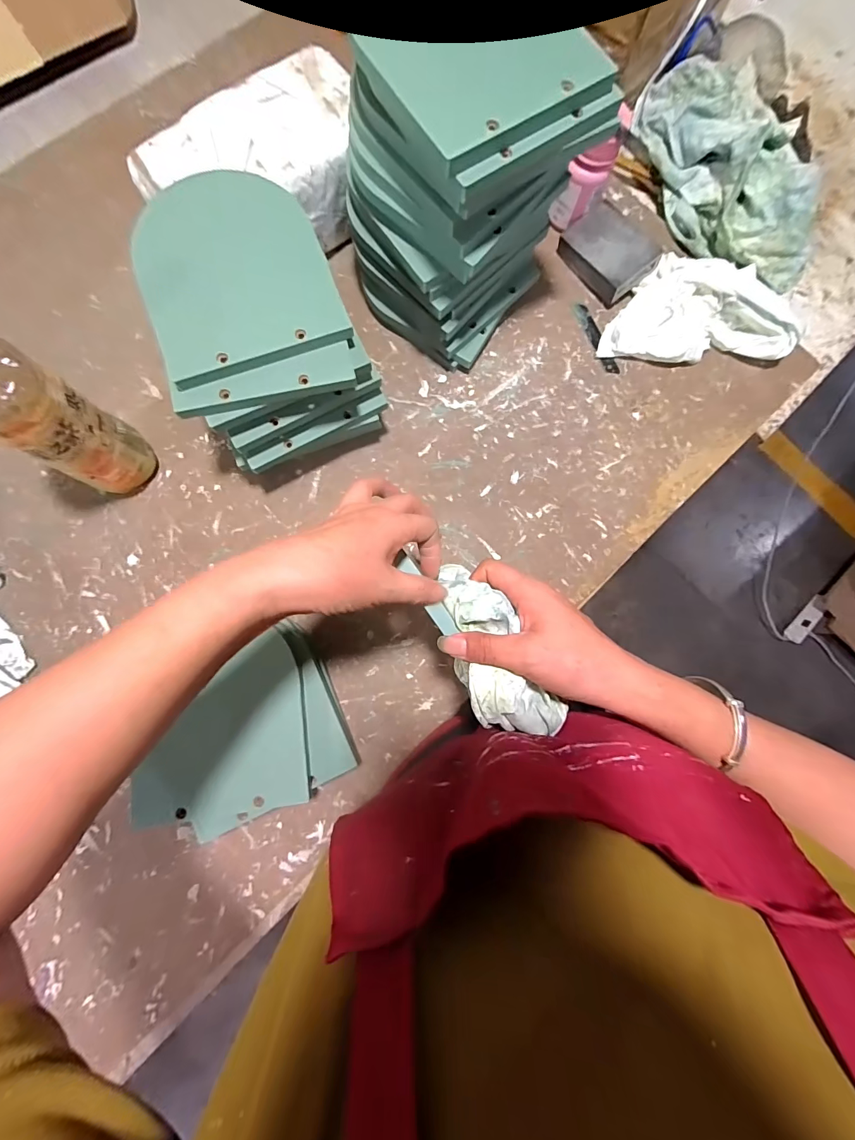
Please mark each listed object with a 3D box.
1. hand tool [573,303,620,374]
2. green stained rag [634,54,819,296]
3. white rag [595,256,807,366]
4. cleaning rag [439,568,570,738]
[{"bbox_3d":[0.205,-0.282,0.485,0.021,0.005,0.099,-24,84,-7],"label":"hand tool"},{"bbox_3d":[0.374,-0.497,0.490,0.156,0.094,0.301,-23,84,-7],"label":"green stained rag"},{"bbox_3d":[0.319,-0.309,0.474,0.219,0.047,0.128,2,82,-4],"label":"white rag"},{"bbox_3d":[0.045,0.053,0.284,0.058,0.043,0.132,-19,76,-7],"label":"cleaning rag"}]

